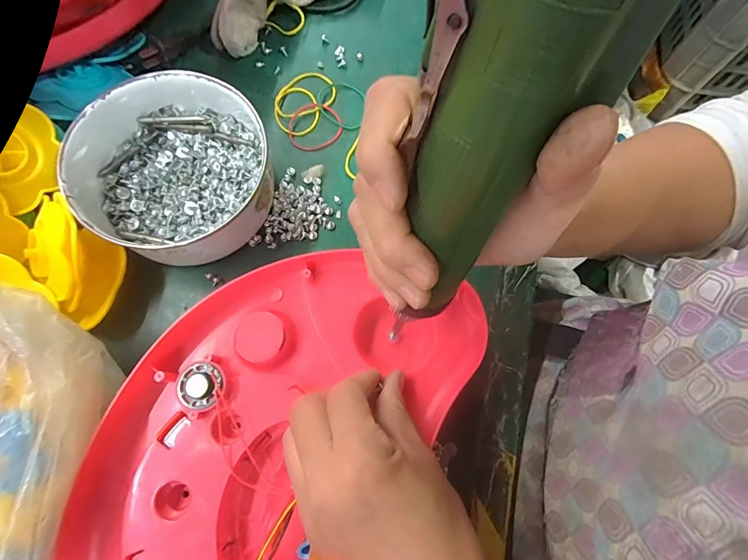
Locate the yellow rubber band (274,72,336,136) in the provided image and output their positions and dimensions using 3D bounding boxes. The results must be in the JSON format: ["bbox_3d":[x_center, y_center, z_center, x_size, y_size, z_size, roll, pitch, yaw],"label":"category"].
[{"bbox_3d":[-0.065,-0.165,0.357,0.046,0.006,0.069,30,76,8],"label":"yellow rubber band"}]

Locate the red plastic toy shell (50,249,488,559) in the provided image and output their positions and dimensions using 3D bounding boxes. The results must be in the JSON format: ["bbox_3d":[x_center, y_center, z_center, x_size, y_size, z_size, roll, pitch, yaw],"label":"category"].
[{"bbox_3d":[-0.058,0.140,0.234,0.222,0.042,0.332,9,74,2],"label":"red plastic toy shell"}]

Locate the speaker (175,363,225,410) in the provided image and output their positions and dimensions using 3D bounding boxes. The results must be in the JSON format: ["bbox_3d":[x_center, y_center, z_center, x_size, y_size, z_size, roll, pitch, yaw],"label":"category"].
[{"bbox_3d":[-0.109,0.066,0.243,0.029,0.005,0.027,0,73,0],"label":"speaker"}]

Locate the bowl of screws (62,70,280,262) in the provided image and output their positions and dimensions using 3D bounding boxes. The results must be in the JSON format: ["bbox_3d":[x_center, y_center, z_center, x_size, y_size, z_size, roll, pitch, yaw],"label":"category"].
[{"bbox_3d":[-0.158,-0.083,0.301,0.141,0.060,0.132,0,73,0],"label":"bowl of screws"}]

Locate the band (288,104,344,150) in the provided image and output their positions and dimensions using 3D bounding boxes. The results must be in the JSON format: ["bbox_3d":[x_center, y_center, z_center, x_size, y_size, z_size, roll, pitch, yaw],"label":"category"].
[{"bbox_3d":[-0.053,-0.138,0.352,0.048,0.004,0.044,1,81,-4],"label":"band"}]

